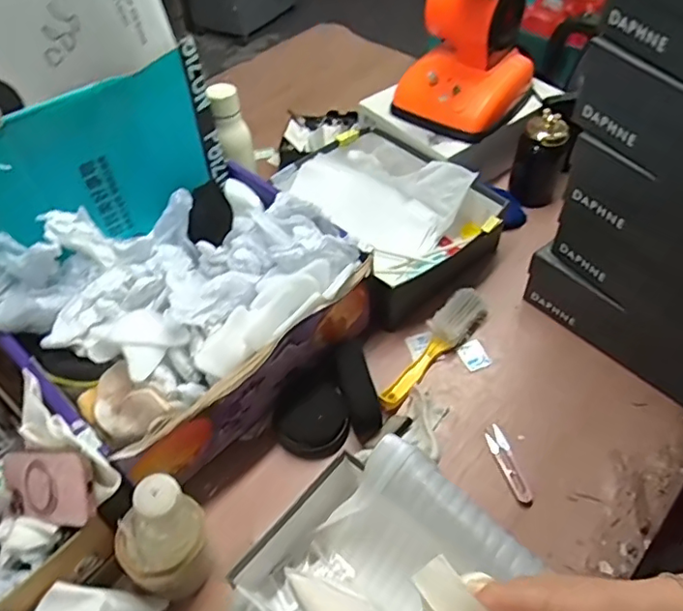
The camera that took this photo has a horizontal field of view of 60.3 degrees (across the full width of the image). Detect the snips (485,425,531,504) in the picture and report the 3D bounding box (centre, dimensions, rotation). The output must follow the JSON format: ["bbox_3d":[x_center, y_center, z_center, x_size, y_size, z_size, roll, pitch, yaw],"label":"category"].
[{"bbox_3d":[0.203,0.194,0.721,0.023,0.012,0.100,-11,51,-7],"label":"snips"}]

